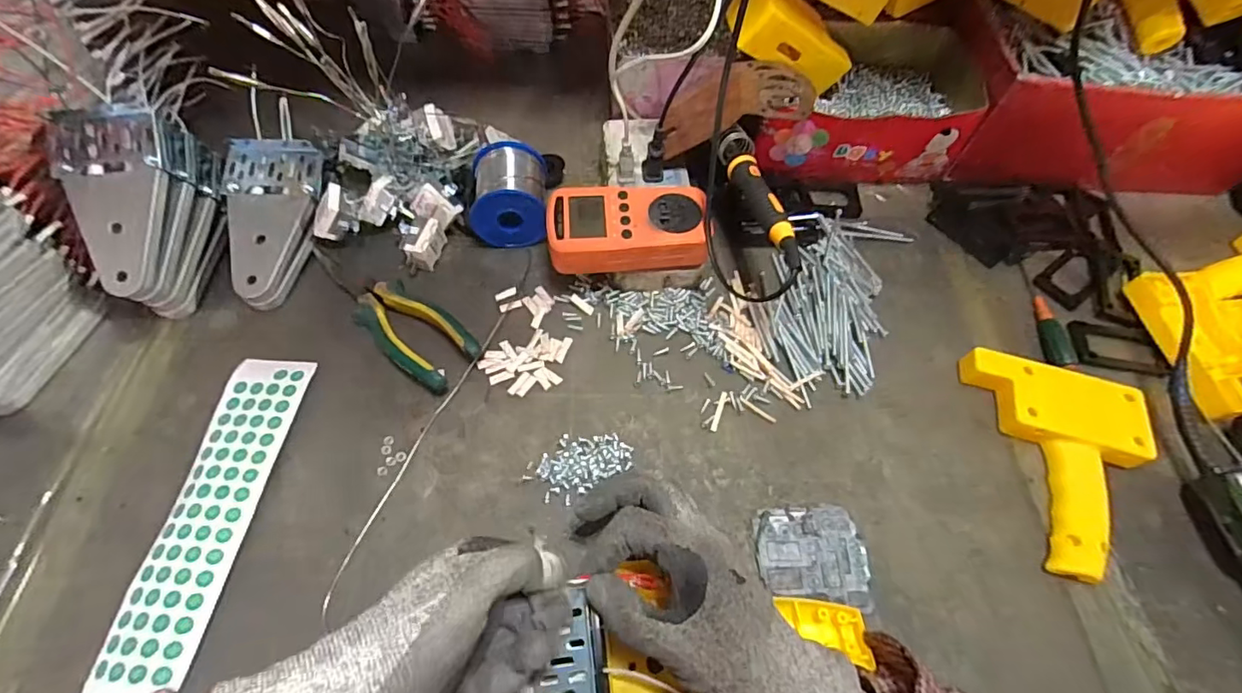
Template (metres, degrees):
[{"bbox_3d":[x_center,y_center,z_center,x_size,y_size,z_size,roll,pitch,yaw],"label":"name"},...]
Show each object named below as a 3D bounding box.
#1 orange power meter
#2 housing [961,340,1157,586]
[{"bbox_3d":[0.005,-0.096,0.433,0.122,0.031,0.069,-1,61,-3],"label":"orange power meter"},{"bbox_3d":[0.341,0.078,0.399,0.109,0.030,0.164,-3,61,-4],"label":"housing"}]

